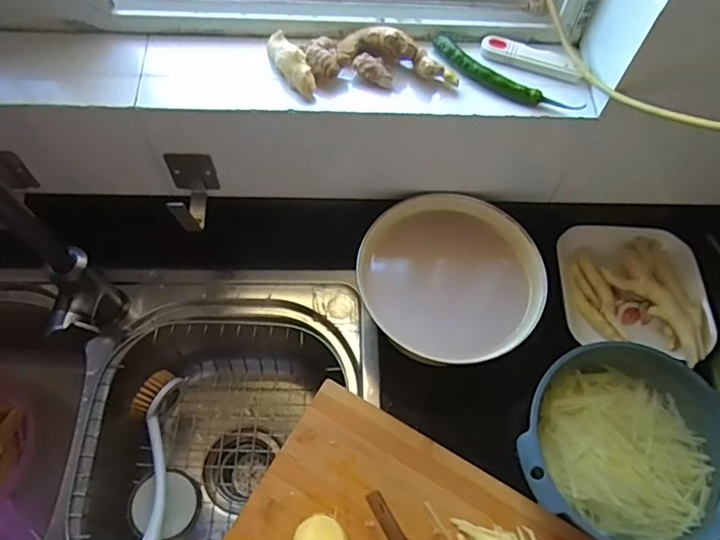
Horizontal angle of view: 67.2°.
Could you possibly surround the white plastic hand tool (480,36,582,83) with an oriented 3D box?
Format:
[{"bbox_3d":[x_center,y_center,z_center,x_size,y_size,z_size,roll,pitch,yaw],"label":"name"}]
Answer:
[{"bbox_3d":[0.171,-0.212,0.542,0.100,0.012,0.025,20,63,8],"label":"white plastic hand tool"}]

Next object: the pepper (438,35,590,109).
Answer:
[{"bbox_3d":[0.139,-0.185,0.527,0.156,0.017,0.032,31,65,13],"label":"pepper"}]

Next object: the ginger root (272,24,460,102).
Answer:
[{"bbox_3d":[0.003,-0.209,0.523,0.167,0.035,0.064,-6,62,-6],"label":"ginger root"}]

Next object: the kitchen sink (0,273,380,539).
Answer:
[{"bbox_3d":[-0.359,0.223,0.665,0.721,0.201,0.411,2,62,-2],"label":"kitchen sink"}]

